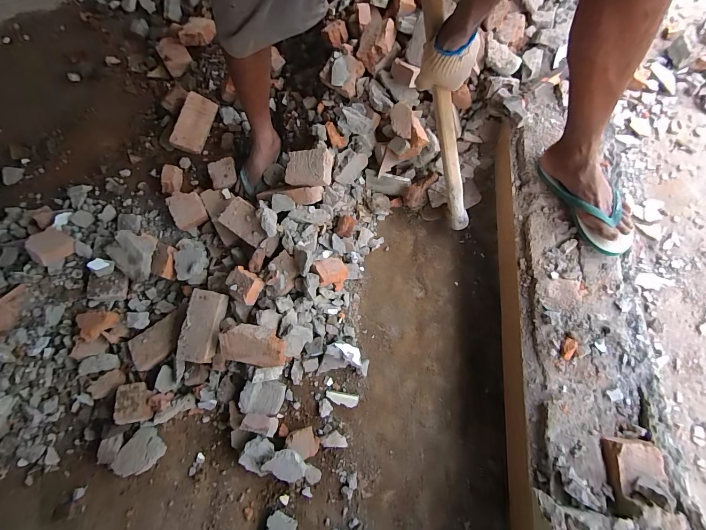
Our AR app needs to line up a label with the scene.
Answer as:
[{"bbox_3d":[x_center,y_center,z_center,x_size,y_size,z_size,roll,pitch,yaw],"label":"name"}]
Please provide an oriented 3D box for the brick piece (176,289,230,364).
[{"bbox_3d":[-0.393,0.160,0.847,0.093,0.038,0.181,8,76,3],"label":"brick piece"}]

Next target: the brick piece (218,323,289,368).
[{"bbox_3d":[-0.242,0.198,0.803,0.164,0.059,0.097,12,110,8],"label":"brick piece"}]

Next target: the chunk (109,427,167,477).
[{"bbox_3d":[-0.541,0.474,0.813,0.114,0.031,0.087,-40,79,-9],"label":"chunk"}]

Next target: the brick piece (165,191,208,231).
[{"bbox_3d":[-0.495,-0.168,0.965,0.094,0.039,0.115,-26,77,-5],"label":"brick piece"}]

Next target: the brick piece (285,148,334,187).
[{"bbox_3d":[-0.117,-0.263,0.892,0.129,0.050,0.101,2,83,21],"label":"brick piece"}]

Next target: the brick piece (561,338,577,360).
[{"bbox_3d":[0.443,0.172,0.663,0.021,0.013,0.041,28,78,7],"label":"brick piece"}]

